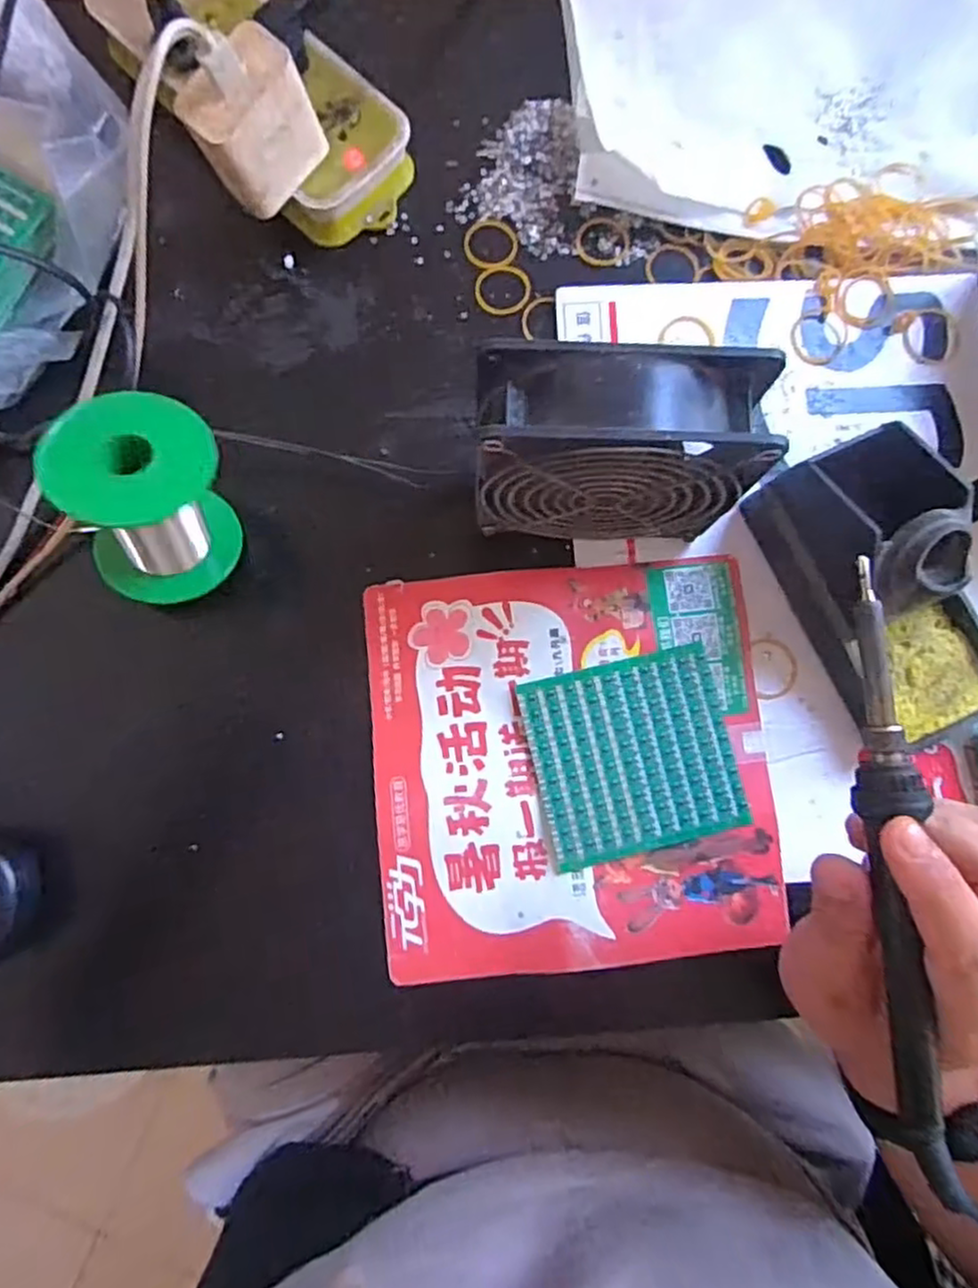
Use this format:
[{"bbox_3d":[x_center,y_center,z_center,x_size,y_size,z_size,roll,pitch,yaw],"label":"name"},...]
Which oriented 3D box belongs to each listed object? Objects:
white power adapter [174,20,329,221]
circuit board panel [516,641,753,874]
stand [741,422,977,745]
[{"bbox_3d":[-0.112,-0.250,0.339,0.063,0.058,0.030,-41,85,-7],"label":"white power adapter"},{"bbox_3d":[0.072,0.056,0.354,0.098,0.004,0.093,-13,82,-4],"label":"circuit board panel"},{"bbox_3d":[0.196,-0.027,0.336,0.070,0.075,0.147,-28,84,-5],"label":"stand"}]

